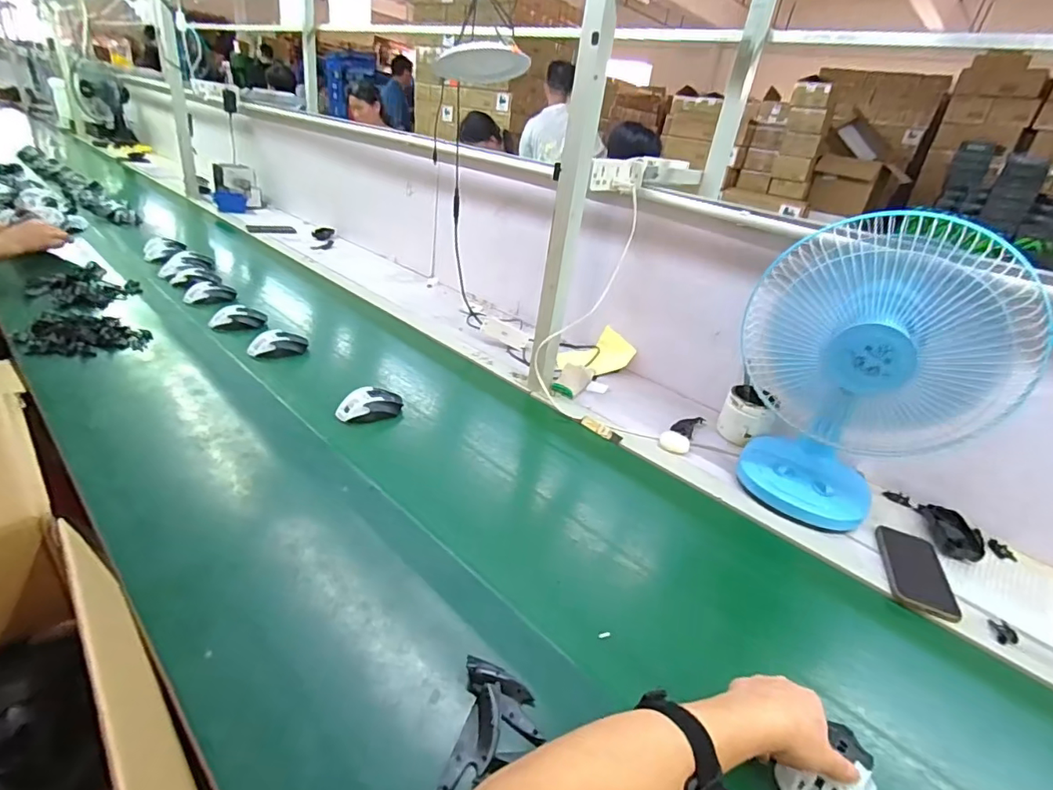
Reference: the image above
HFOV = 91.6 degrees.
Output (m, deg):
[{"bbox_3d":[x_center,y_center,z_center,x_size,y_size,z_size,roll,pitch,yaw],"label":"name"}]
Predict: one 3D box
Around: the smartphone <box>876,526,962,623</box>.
[{"bbox_3d":[0.551,0.245,0.722,0.082,0.008,0.157,18,30,16],"label":"smartphone"}]

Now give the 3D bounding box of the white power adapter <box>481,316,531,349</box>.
[{"bbox_3d":[-0.053,-0.150,1.246,0.125,0.026,0.048,25,68,6],"label":"white power adapter"}]

